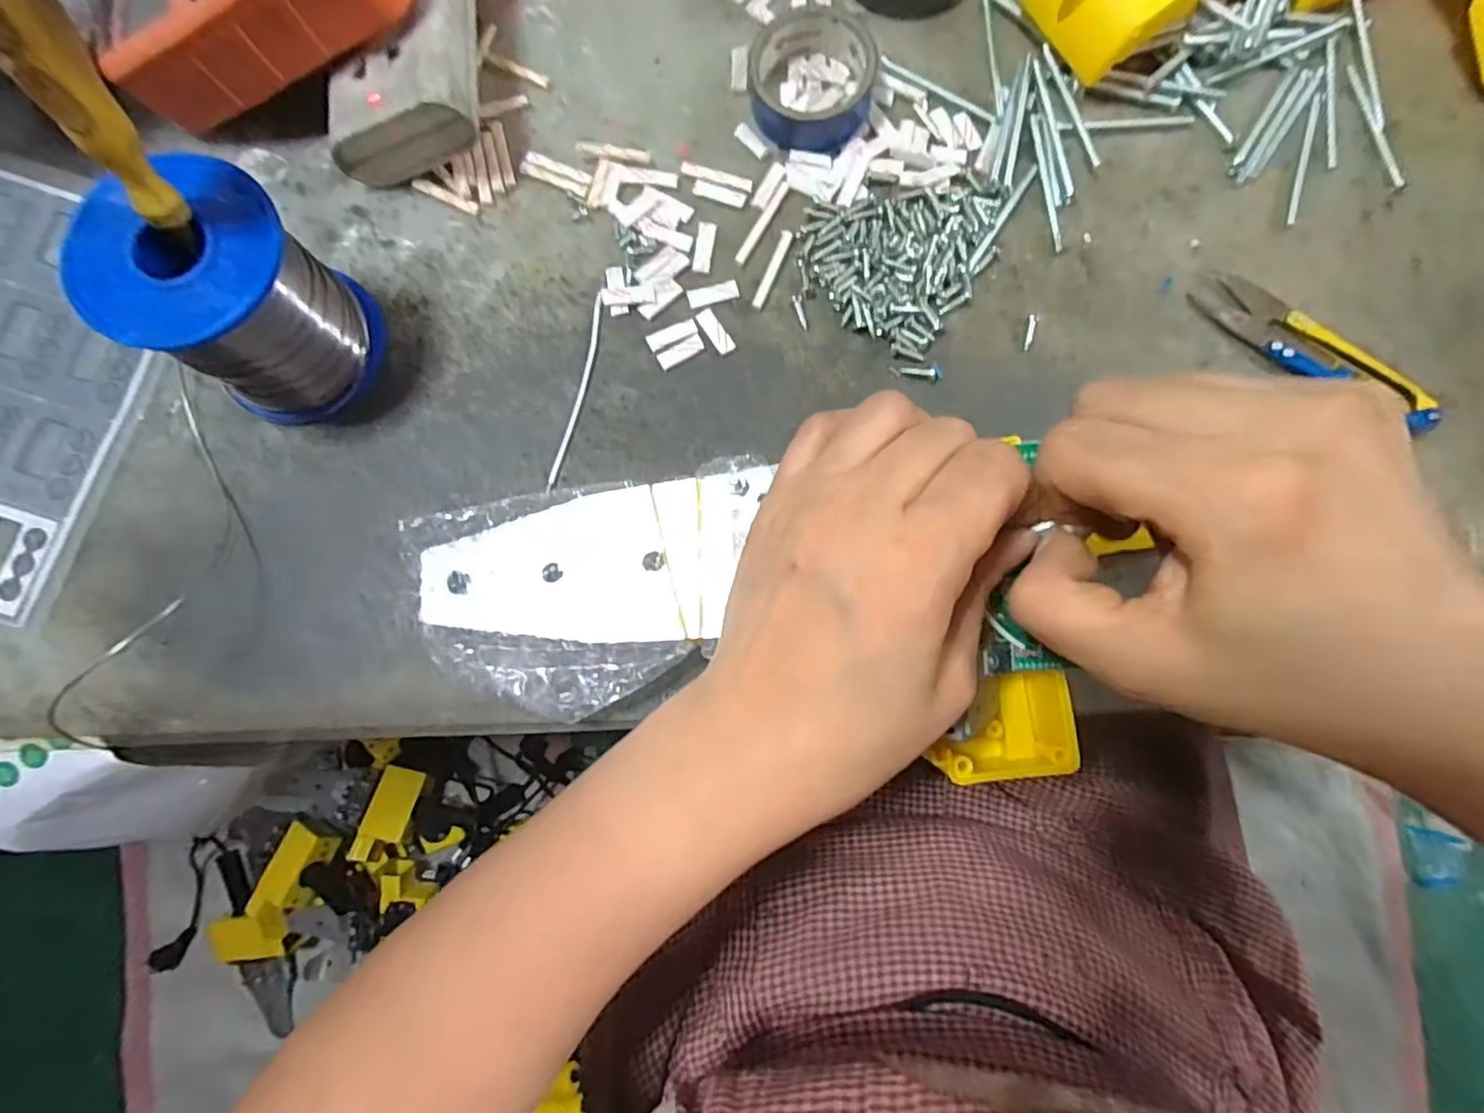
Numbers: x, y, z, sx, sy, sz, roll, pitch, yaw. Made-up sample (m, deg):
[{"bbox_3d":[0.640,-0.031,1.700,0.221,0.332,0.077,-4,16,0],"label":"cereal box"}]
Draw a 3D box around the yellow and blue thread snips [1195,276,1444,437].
[{"bbox_3d":[0.233,-0.085,0.254,0.096,0.015,0.025,37,84,4],"label":"yellow and blue thread snips"}]

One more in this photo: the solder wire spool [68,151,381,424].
[{"bbox_3d":[-0.178,-0.091,0.224,0.062,0.070,0.066,0,82,0],"label":"solder wire spool"}]

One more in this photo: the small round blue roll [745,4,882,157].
[{"bbox_3d":[0.030,-0.201,0.267,0.053,0.017,0.053,0,82,0],"label":"small round blue roll"}]

